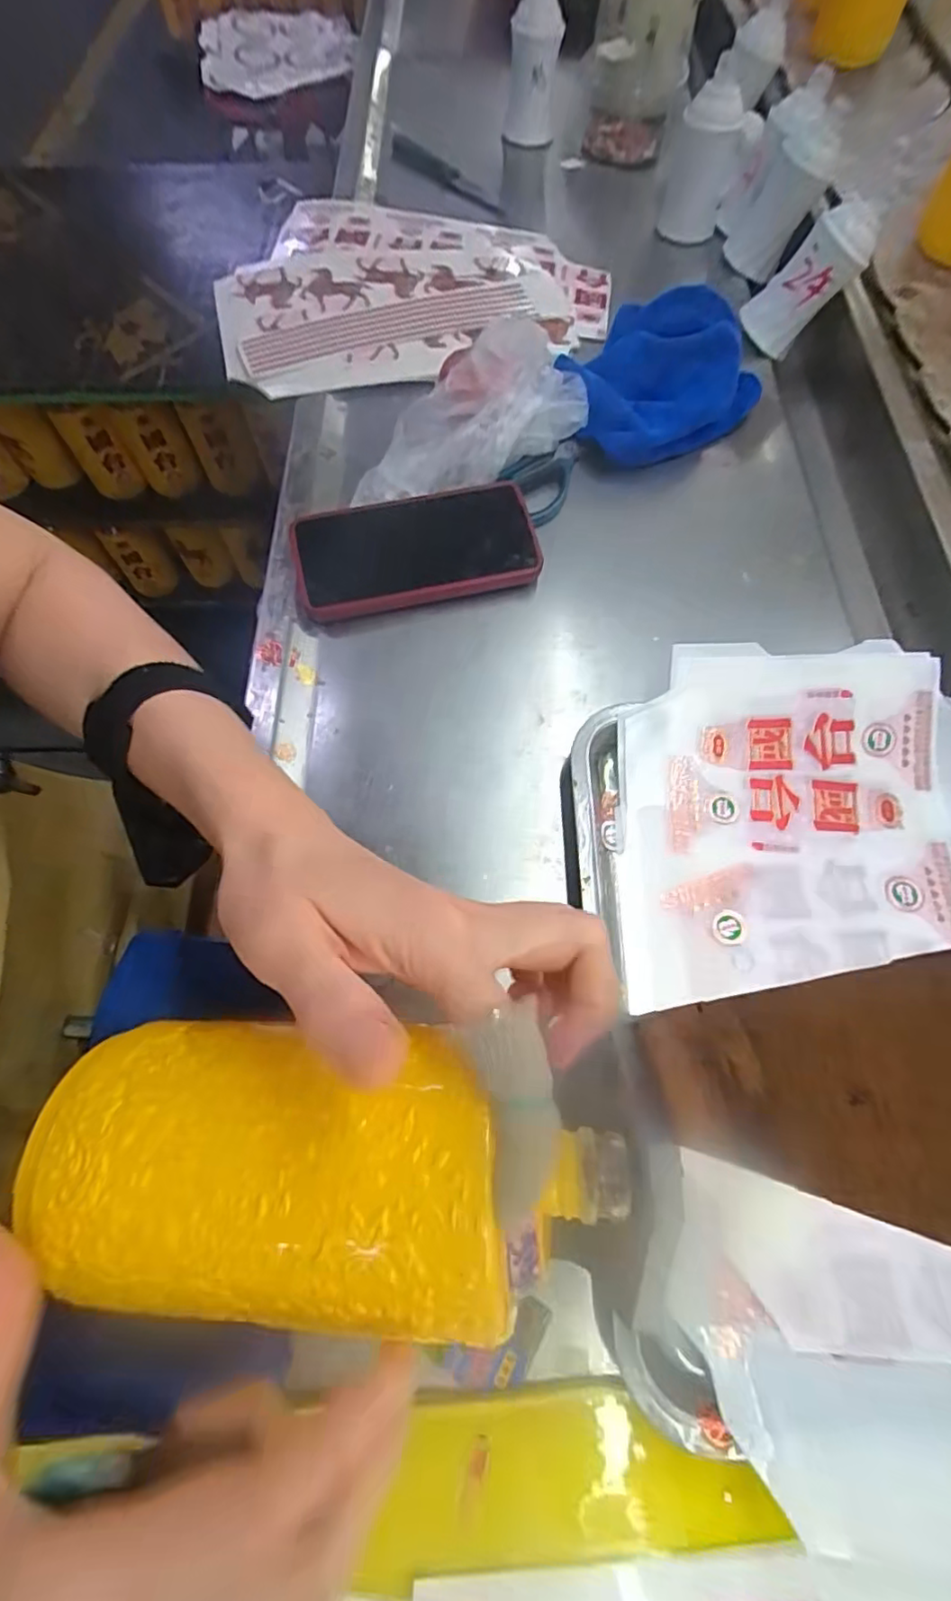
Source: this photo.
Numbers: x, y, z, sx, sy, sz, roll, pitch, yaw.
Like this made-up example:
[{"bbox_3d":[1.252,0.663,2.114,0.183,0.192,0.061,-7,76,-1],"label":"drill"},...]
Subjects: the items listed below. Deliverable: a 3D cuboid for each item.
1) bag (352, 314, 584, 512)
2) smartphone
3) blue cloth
[{"bbox_3d":[0.001,-0.267,0.431,0.096,0.061,0.179,38,73,16],"label":"bag"},{"bbox_3d":[-0.041,-0.178,0.425,0.166,0.016,0.082,-14,68,-4],"label":"smartphone"},{"bbox_3d":[0.141,-0.341,0.486,0.161,0.057,0.127,-20,68,-7],"label":"blue cloth"}]

